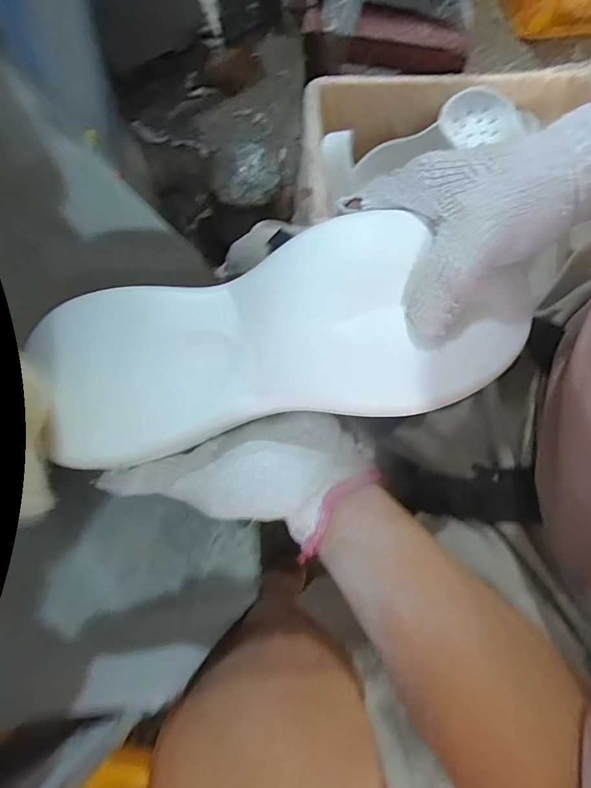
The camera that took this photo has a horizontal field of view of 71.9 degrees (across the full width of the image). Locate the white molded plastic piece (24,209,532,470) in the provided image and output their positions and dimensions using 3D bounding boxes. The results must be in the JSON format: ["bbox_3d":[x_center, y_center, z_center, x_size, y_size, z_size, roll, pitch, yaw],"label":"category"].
[{"bbox_3d":[-0.012,-0.035,0.238,0.257,0.024,0.112,-11,77,-3],"label":"white molded plastic piece"}]

